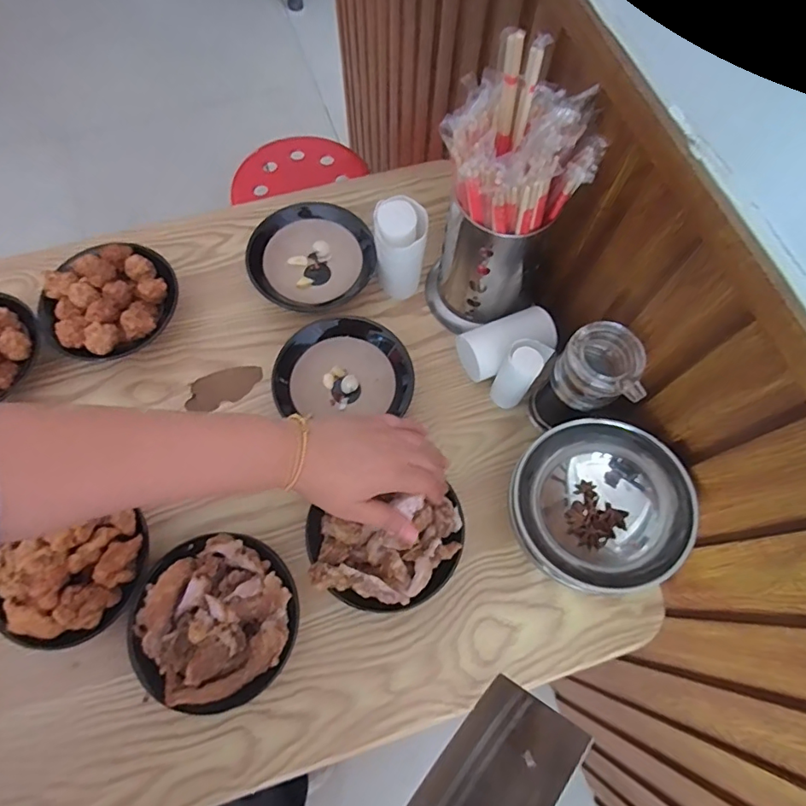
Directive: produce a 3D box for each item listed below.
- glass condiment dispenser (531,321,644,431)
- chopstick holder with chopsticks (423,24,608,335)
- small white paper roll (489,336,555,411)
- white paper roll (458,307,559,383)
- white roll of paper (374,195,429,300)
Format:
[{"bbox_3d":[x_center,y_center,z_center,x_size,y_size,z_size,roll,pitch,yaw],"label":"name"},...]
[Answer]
[{"bbox_3d":[0.160,-0.015,0.468,0.065,0.136,0.057,15,70,5],"label":"glass condiment dispenser"},{"bbox_3d":[0.089,-0.170,0.473,0.117,0.258,0.099,15,70,4],"label":"chopstick holder with chopsticks"},{"bbox_3d":[0.113,-0.027,0.512,0.035,0.095,0.041,36,73,11],"label":"small white paper roll"},{"bbox_3d":[0.108,-0.059,0.549,0.096,0.051,0.052,-20,71,-8],"label":"white paper roll"},{"bbox_3d":[-0.003,-0.164,0.563,0.055,0.095,0.068,-6,70,-3],"label":"white roll of paper"}]

